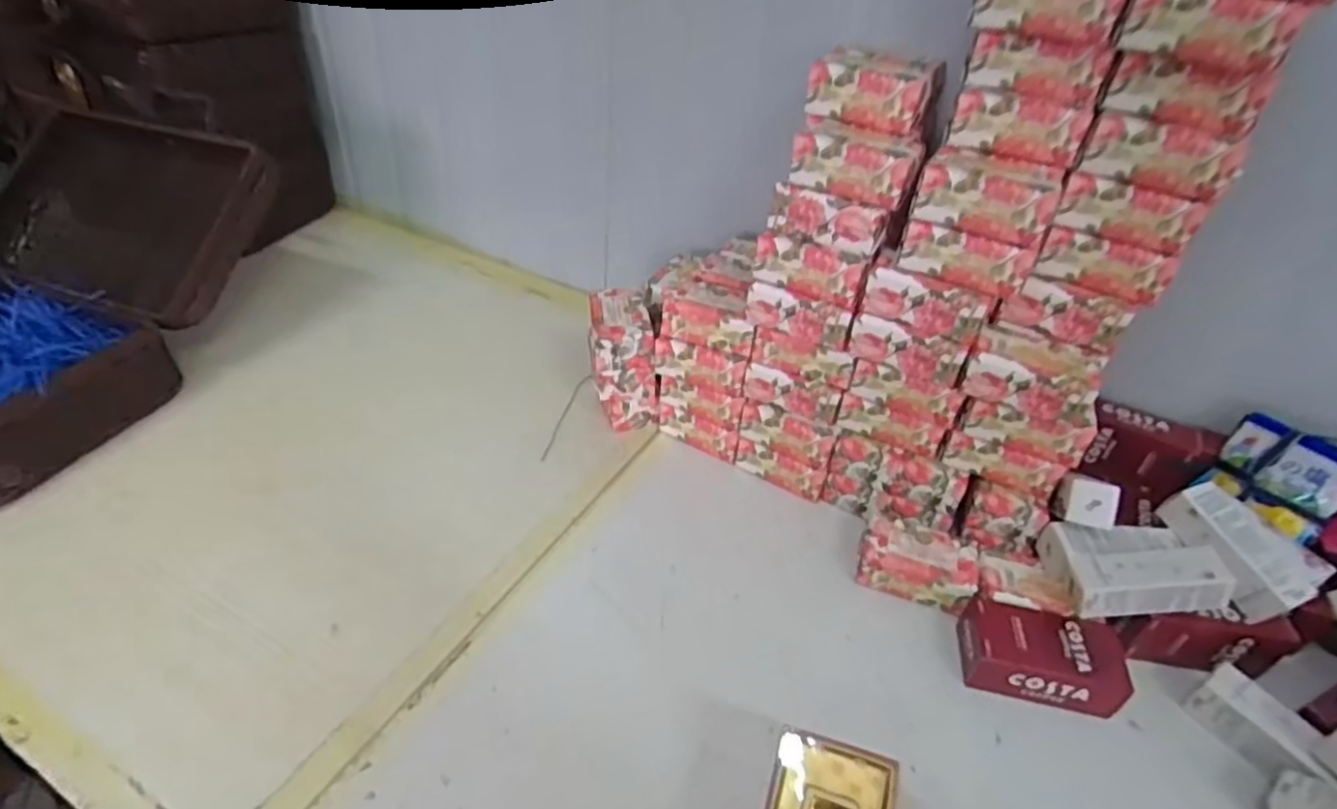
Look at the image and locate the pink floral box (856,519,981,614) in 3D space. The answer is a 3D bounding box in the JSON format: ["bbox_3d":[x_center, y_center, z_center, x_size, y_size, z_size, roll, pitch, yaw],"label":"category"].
[{"bbox_3d":[0.210,0.136,0.580,0.091,0.042,0.053,16,39,13],"label":"pink floral box"}]

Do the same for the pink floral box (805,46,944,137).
[{"bbox_3d":[0.175,-0.266,0.573,0.101,0.043,0.102,17,39,14],"label":"pink floral box"}]

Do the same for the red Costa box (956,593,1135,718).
[{"bbox_3d":[0.281,0.191,0.520,0.105,0.049,0.062,11,38,6],"label":"red Costa box"}]

